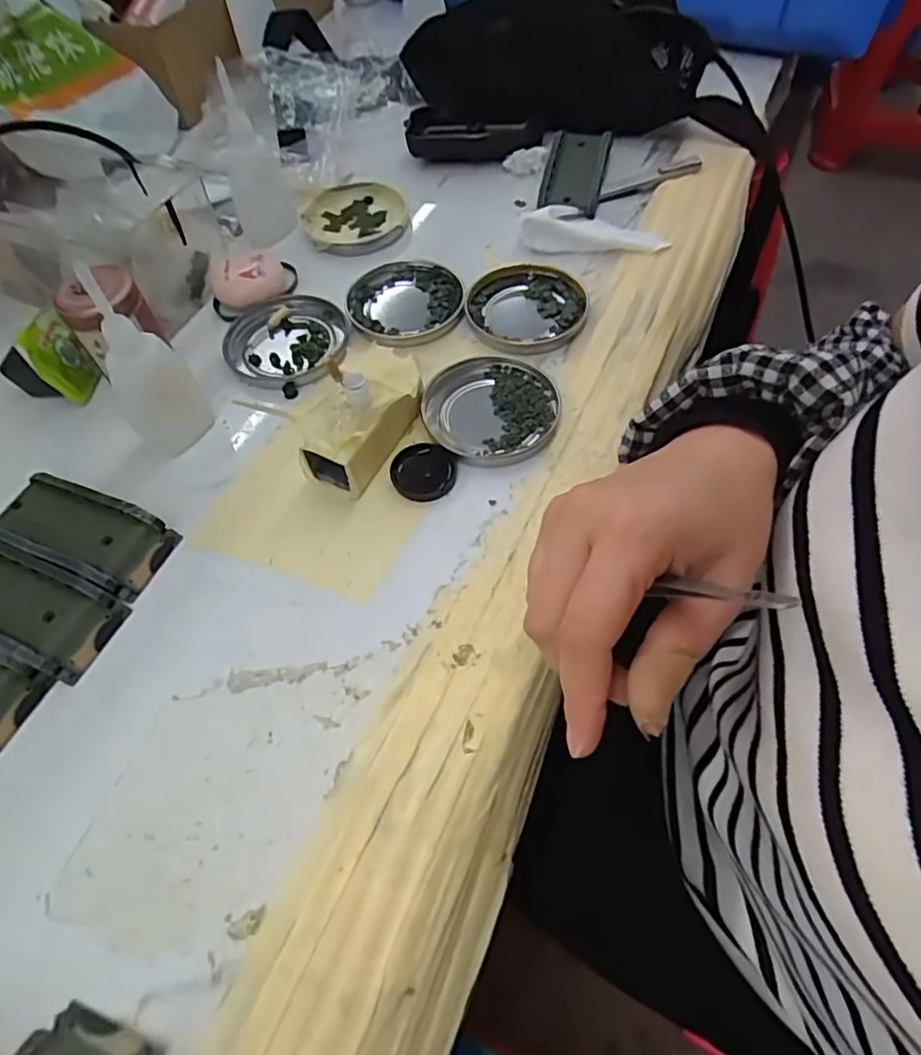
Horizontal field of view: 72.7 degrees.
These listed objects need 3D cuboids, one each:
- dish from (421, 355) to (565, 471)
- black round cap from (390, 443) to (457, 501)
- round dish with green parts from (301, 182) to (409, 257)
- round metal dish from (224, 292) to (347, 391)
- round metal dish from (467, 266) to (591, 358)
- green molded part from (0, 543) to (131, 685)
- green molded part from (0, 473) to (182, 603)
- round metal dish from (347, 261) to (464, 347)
[{"bbox_3d":[0.019,-0.071,0.368,0.076,0.007,0.076,-2,57,3],"label":"dish"},{"bbox_3d":[-0.021,-0.031,0.346,0.035,0.005,0.034,-2,57,3],"label":"black round cap"},{"bbox_3d":[-0.081,-0.237,0.481,0.078,0.011,0.083,-2,57,3],"label":"round dish with green parts"},{"bbox_3d":[-0.113,-0.122,0.409,0.078,0.007,0.080,-2,57,3],"label":"round metal dish"},{"bbox_3d":[0.044,-0.144,0.418,0.077,0.016,0.076,-2,57,3],"label":"round metal dish"},{"bbox_3d":[-0.215,0.037,0.307,0.092,0.017,0.042,19,61,15],"label":"green molded part"},{"bbox_3d":[-0.201,0.001,0.329,0.094,0.017,0.042,18,60,15],"label":"green molded part"},{"bbox_3d":[-0.039,-0.153,0.425,0.077,0.008,0.078,-2,57,3],"label":"round metal dish"}]

